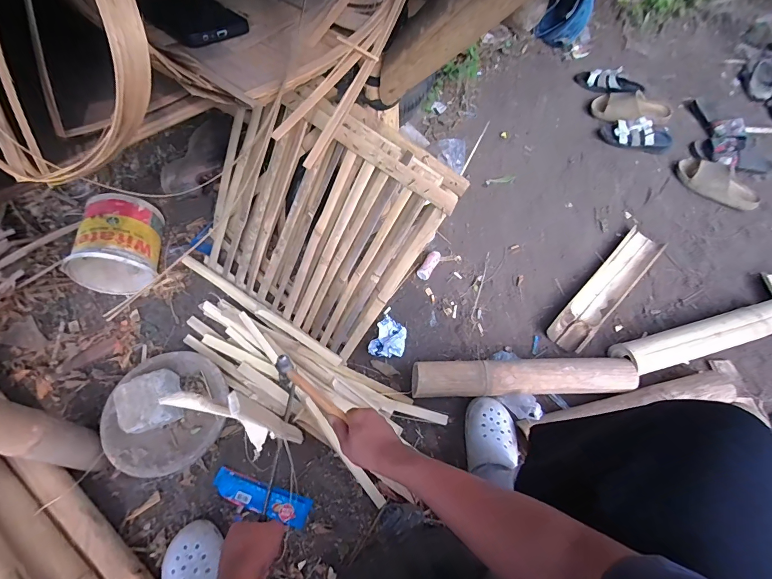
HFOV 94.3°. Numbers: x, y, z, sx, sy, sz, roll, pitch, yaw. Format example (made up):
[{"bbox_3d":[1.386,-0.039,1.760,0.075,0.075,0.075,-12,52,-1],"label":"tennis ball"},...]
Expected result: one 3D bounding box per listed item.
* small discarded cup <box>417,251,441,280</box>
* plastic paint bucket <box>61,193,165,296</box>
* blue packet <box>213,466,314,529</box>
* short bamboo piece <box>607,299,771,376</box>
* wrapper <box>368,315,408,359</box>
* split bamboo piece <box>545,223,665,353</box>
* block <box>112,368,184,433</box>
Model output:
[{"bbox_3d":[0.123,-0.069,1.028,0.040,0.038,0.090,27,62,11],"label":"small discarded cup"},{"bbox_3d":[-0.675,-0.123,0.907,0.184,0.193,0.220,-4,61,-6],"label":"plastic paint bucket"},{"bbox_3d":[-0.257,0.429,0.739,0.209,0.025,0.053,14,65,11],"label":"blue packet"},{"bbox_3d":[0.863,0.127,0.960,0.543,0.092,0.089,-12,62,-11],"label":"short bamboo piece"},{"bbox_3d":[0.010,0.125,0.906,0.085,0.050,0.103,21,61,8],"label":"wrapper"},{"bbox_3d":[0.648,-0.009,1.033,0.507,0.040,0.110,-41,74,-19],"label":"split bamboo piece"},{"bbox_3d":[-0.494,0.242,0.754,0.106,0.085,0.107,-20,61,-15],"label":"block"}]

